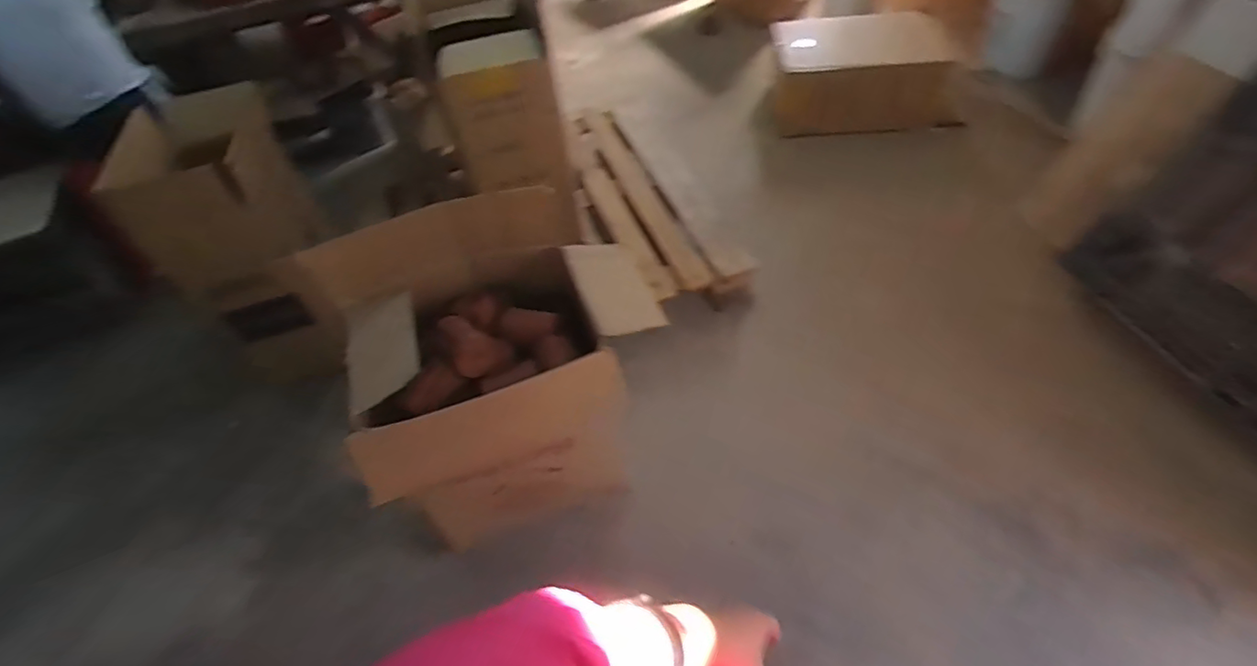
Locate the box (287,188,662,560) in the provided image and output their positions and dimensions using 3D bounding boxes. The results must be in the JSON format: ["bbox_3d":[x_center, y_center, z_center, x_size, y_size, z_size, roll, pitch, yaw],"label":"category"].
[{"bbox_3d":[-0.260,0.095,1.188,0.489,0.594,0.325,-25,51,-14],"label":"box"}]

